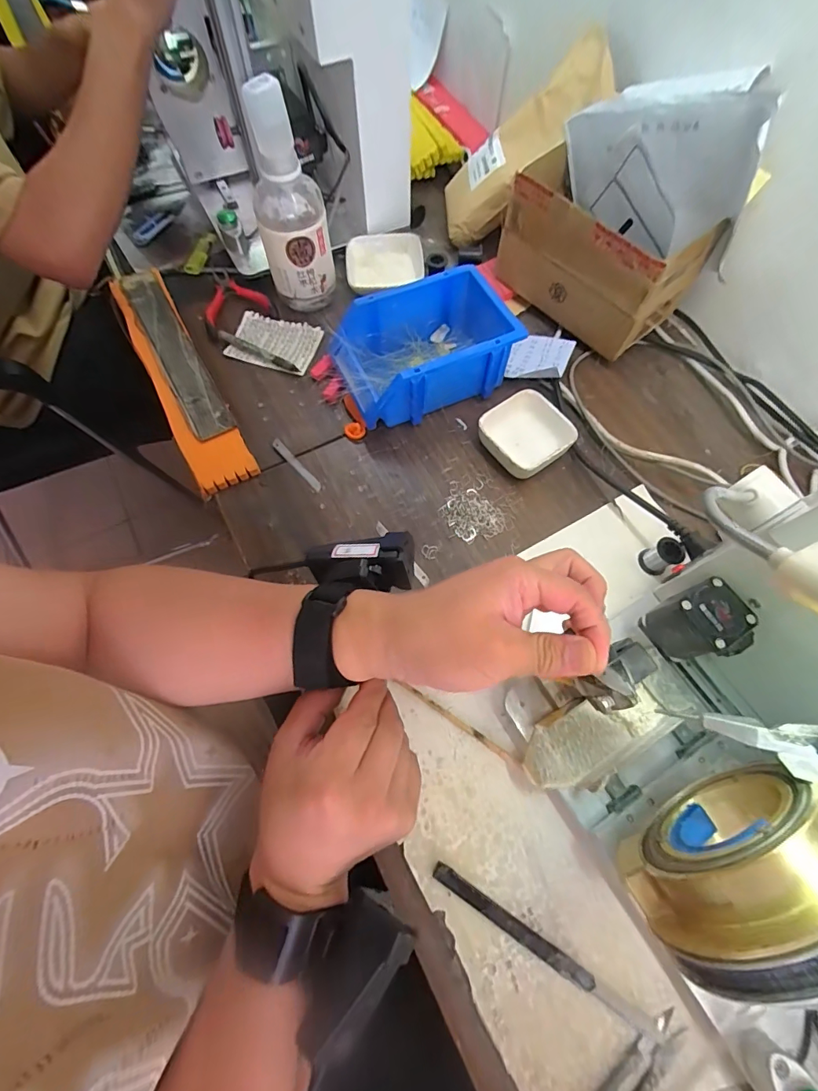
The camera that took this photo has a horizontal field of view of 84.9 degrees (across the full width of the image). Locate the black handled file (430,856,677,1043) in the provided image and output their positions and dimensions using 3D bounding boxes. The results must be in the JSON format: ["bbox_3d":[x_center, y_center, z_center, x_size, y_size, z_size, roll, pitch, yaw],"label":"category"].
[{"bbox_3d":[0.099,0.291,0.321,0.182,0.010,0.018,28,69,11],"label":"black handled file"}]

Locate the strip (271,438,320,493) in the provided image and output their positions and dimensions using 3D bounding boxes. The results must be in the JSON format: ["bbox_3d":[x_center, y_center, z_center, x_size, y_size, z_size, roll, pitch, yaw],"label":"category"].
[{"bbox_3d":[-0.121,-0.087,0.485,0.010,0.005,0.079,-40,72,-16],"label":"strip"}]

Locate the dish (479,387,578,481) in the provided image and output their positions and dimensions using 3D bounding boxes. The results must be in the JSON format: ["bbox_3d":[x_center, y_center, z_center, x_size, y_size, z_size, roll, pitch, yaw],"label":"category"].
[{"bbox_3d":[0.123,-0.118,0.479,0.084,0.032,0.085,-32,70,-13],"label":"dish"}]

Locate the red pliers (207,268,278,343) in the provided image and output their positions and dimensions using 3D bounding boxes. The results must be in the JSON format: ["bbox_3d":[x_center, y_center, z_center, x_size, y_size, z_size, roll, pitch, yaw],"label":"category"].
[{"bbox_3d":[-0.234,-0.315,0.568,0.085,0.015,0.114,-33,71,-13],"label":"red pliers"}]

